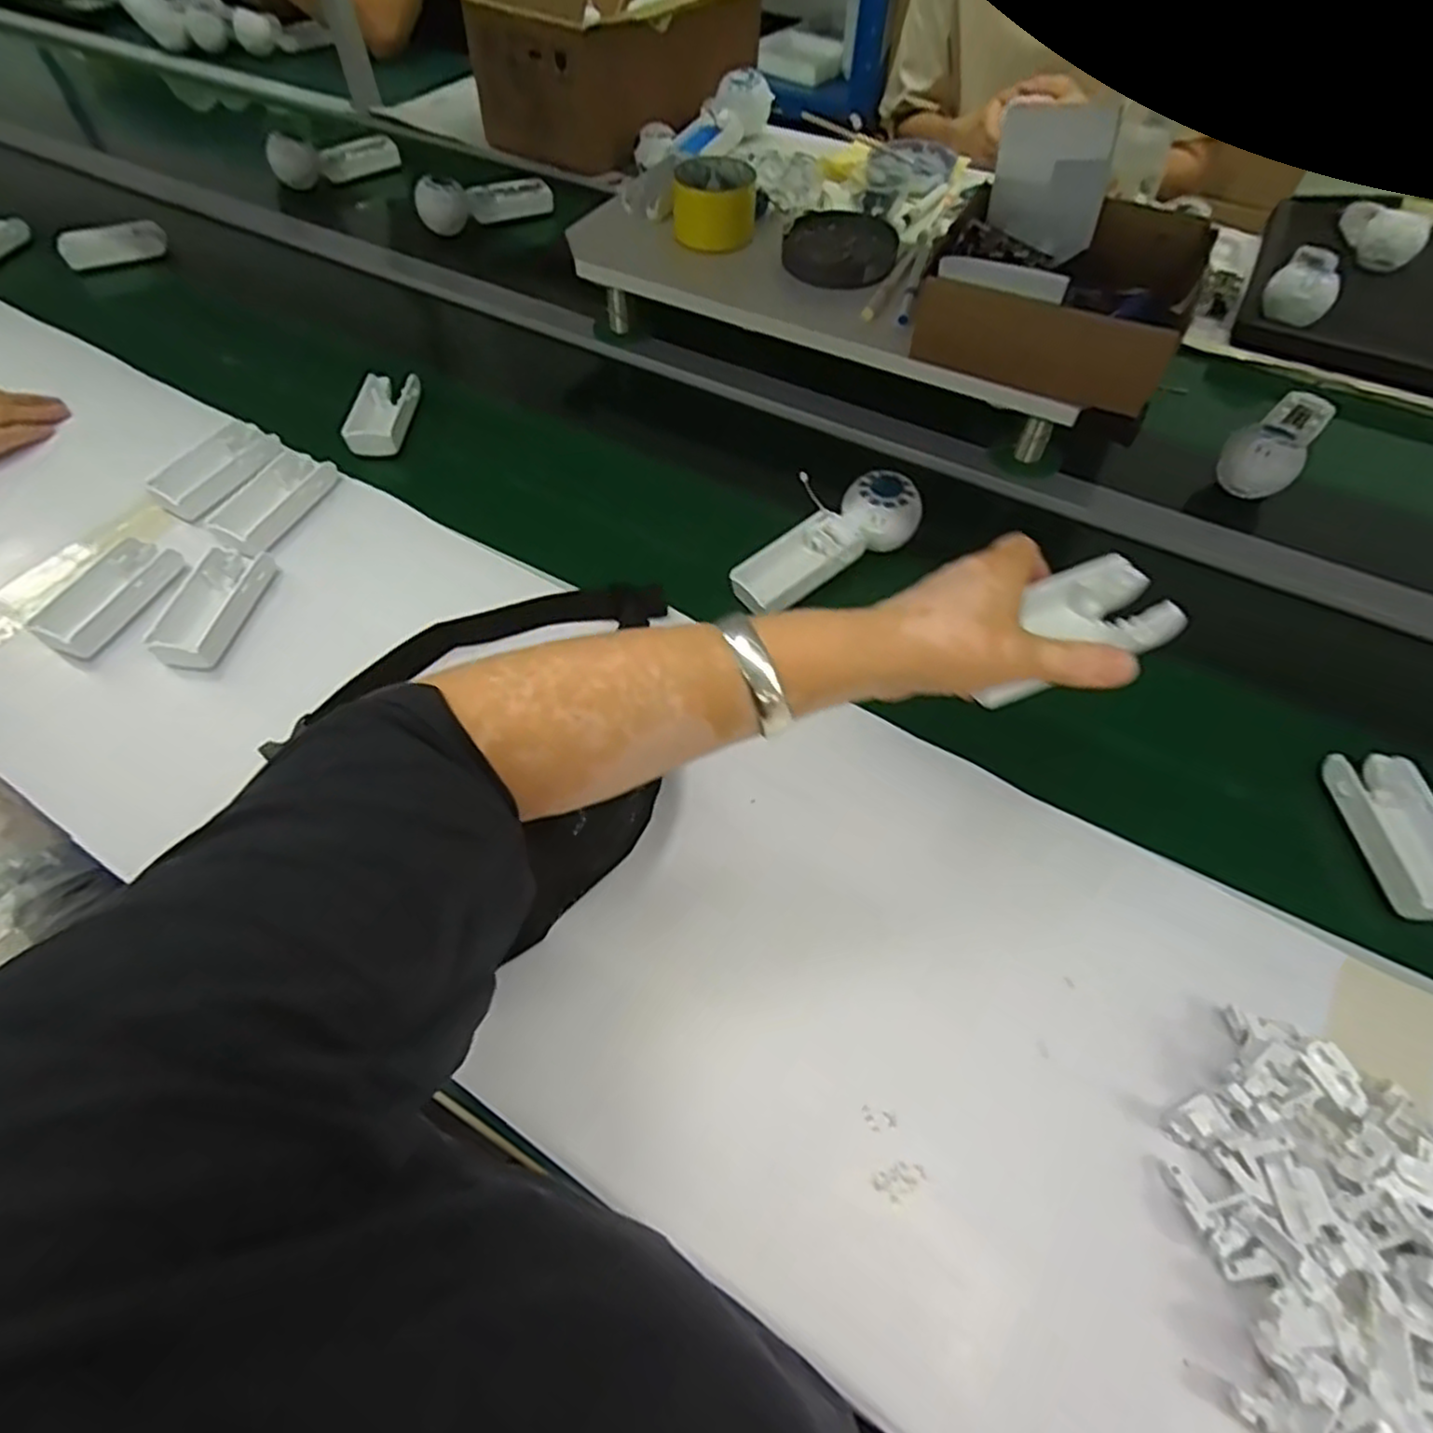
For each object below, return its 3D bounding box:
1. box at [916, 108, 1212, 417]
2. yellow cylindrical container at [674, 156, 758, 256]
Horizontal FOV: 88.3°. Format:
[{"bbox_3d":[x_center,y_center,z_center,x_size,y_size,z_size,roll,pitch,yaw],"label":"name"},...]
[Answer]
[{"bbox_3d":[0.306,-0.389,0.652,0.204,0.092,0.239,24,61,13],"label":"box"},{"bbox_3d":[-0.002,-0.541,0.779,0.083,0.057,0.083,0,59,-1],"label":"yellow cylindrical container"}]

